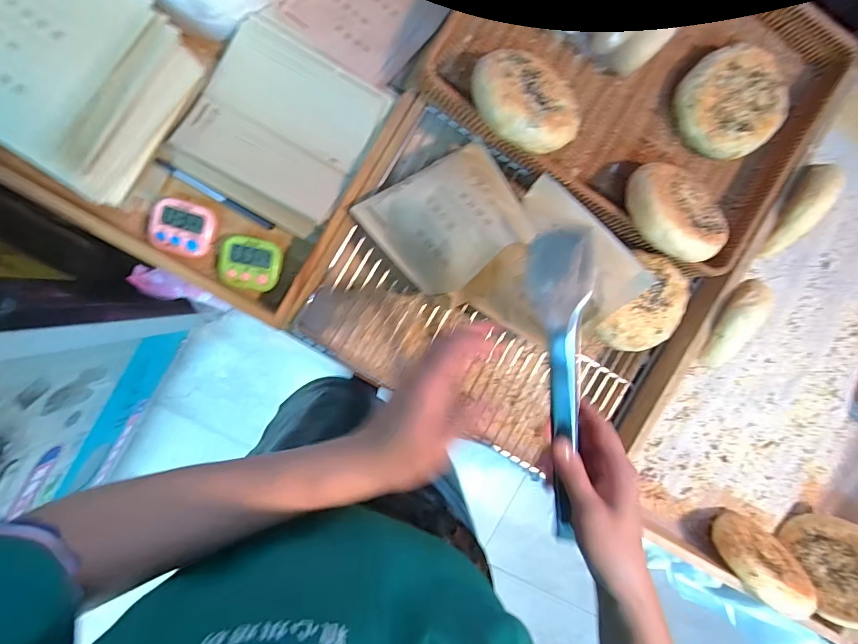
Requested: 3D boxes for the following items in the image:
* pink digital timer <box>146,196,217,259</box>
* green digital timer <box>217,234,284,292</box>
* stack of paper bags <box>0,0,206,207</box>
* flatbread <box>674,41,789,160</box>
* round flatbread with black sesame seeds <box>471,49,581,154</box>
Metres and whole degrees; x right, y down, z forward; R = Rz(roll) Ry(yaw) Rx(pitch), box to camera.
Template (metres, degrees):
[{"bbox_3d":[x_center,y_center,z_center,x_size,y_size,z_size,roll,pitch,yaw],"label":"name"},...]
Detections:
[{"bbox_3d":[-0.279,-0.106,0.451,0.064,0.023,0.060,0,94,-7],"label":"pink digital timer"},{"bbox_3d":[-0.209,-0.068,0.468,0.065,0.019,0.060,14,92,-8],"label":"green digital timer"},{"bbox_3d":[-0.356,-0.246,0.368,0.211,0.055,0.187,31,90,-8],"label":"stack of paper bags"},{"bbox_3d":[0.345,-0.250,0.460,0.112,0.042,0.114,0,94,-7],"label":"flatbread"},{"bbox_3d":[0.101,-0.222,0.405,0.113,0.038,0.108,9,68,-21],"label":"round flatbread with black sesame seeds"}]

